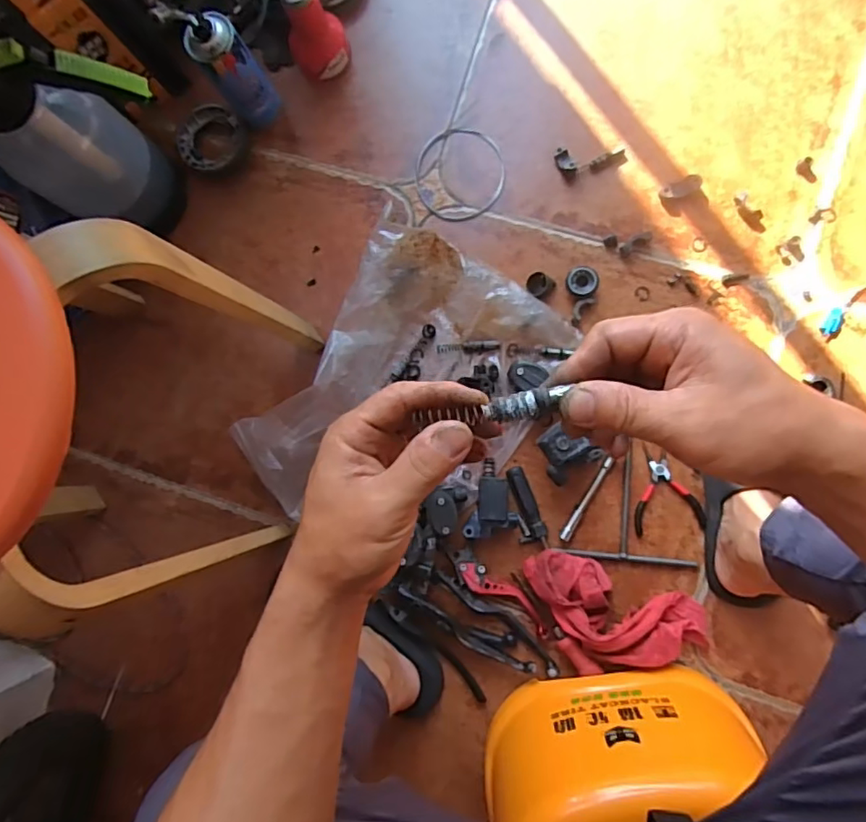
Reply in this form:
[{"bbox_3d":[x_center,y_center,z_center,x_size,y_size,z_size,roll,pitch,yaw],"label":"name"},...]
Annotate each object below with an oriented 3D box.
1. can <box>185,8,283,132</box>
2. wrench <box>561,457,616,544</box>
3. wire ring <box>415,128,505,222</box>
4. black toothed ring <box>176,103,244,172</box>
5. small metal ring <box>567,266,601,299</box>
[{"bbox_3d":[-0.256,-0.443,0.754,0.060,0.162,0.057,0,87,9],"label":"can"},{"bbox_3d":[0.200,0.115,0.738,0.014,0.016,0.123,31,92,10],"label":"wrench"},{"bbox_3d":[0.037,-0.329,0.788,0.124,0.004,0.129,0,87,9],"label":"wire ring"},{"bbox_3d":[-0.325,-0.395,0.828,0.085,0.033,0.093,0,87,9],"label":"black toothed ring"},{"bbox_3d":[0.198,-0.170,0.753,0.043,0.024,0.042,0,87,9],"label":"small metal ring"}]

